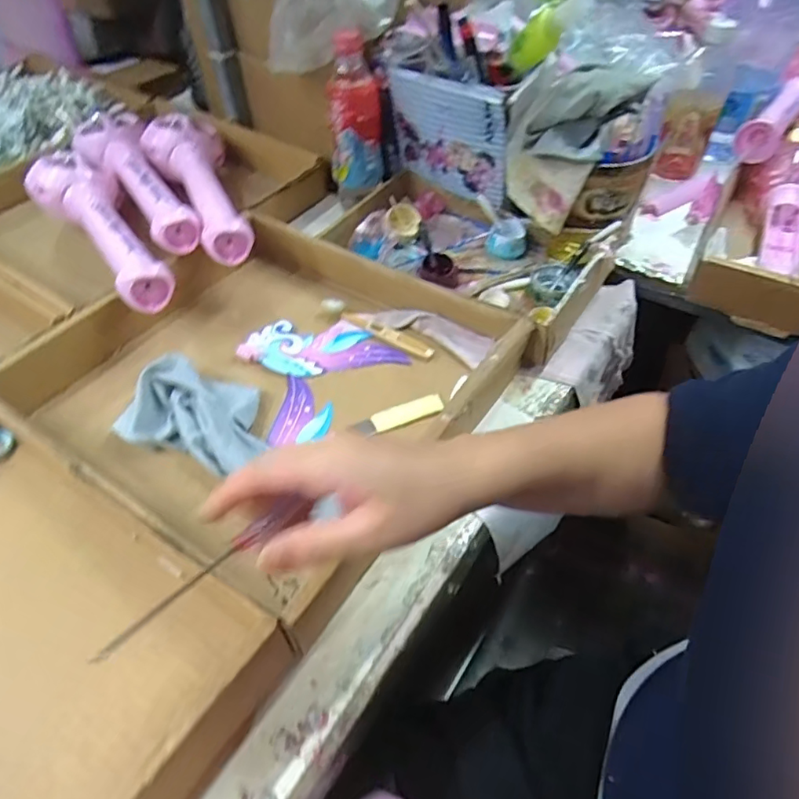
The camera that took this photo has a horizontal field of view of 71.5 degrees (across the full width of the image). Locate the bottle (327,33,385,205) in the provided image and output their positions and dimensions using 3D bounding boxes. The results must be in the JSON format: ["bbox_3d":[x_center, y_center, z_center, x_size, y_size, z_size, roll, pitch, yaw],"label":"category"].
[{"bbox_3d":[-0.052,-0.327,0.669,0.061,0.186,0.049,0,50,0],"label":"bottle"}]

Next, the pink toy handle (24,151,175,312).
[{"bbox_3d":[-0.340,-0.190,0.631,0.090,0.091,0.343,-29,59,-20],"label":"pink toy handle"}]

